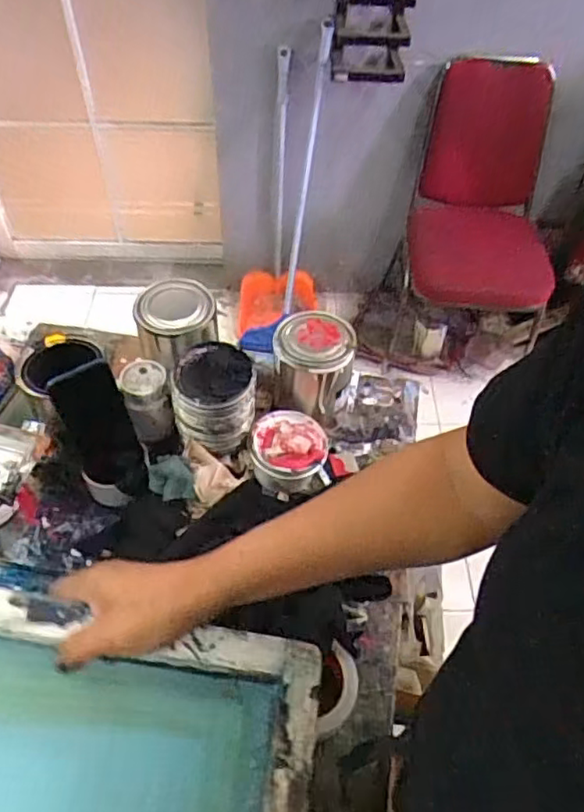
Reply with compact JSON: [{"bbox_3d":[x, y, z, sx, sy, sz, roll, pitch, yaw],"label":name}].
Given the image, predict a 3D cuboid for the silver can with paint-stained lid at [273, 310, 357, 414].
[{"bbox_3d":[0.029,-0.052,0.864,0.103,0.134,0.095,1,50,-1],"label":"silver can with paint-stained lid"}]

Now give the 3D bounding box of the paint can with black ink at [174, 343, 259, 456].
[{"bbox_3d":[-0.103,-0.011,0.808,0.108,0.106,0.091,-13,52,-13],"label":"paint can with black ink"}]

